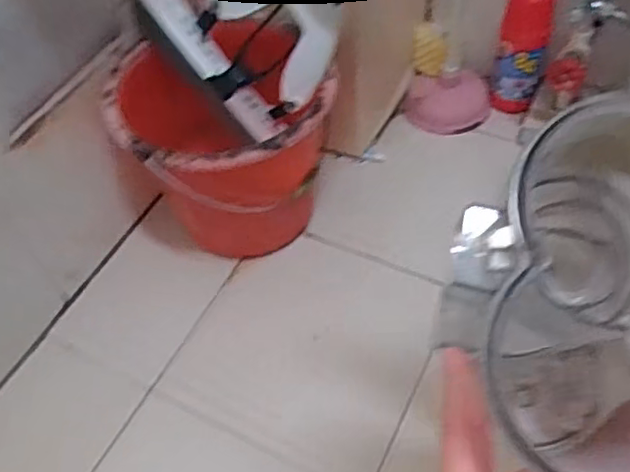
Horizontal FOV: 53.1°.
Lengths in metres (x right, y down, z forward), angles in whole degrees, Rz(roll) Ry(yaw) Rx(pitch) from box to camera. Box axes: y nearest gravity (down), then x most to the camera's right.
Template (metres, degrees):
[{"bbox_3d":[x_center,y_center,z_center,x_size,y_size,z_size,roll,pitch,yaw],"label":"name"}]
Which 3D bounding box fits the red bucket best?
[{"bbox_3d":[-0.105,-0.103,0.840,0.257,0.264,0.229,-8,52,0],"label":"red bucket"}]

